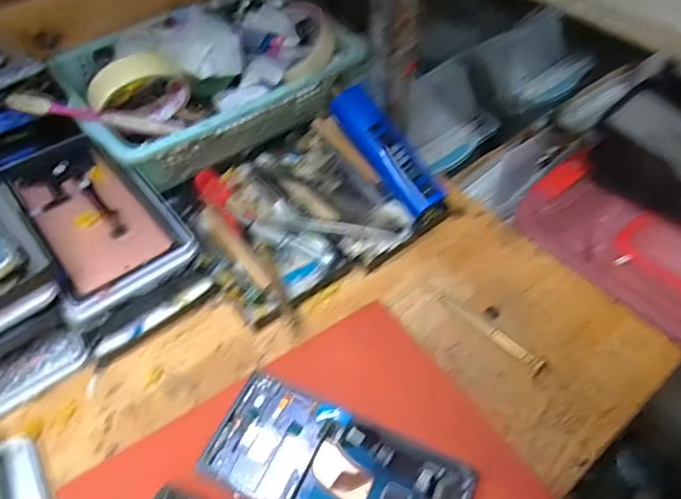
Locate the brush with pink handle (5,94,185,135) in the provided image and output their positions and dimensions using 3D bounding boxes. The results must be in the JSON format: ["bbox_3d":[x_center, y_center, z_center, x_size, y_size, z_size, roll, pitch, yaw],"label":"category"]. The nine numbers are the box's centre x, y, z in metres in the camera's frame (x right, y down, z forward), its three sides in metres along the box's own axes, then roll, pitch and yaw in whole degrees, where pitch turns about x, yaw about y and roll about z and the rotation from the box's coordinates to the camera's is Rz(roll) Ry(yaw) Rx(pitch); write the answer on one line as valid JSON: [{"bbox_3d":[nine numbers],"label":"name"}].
[{"bbox_3d":[-0.206,-0.115,0.464,0.139,0.015,0.024,4,47,-33],"label":"brush with pink handle"}]

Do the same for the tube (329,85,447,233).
[{"bbox_3d":[0.045,-0.087,0.479,0.032,0.037,0.140,-30,78,-23],"label":"tube"}]

